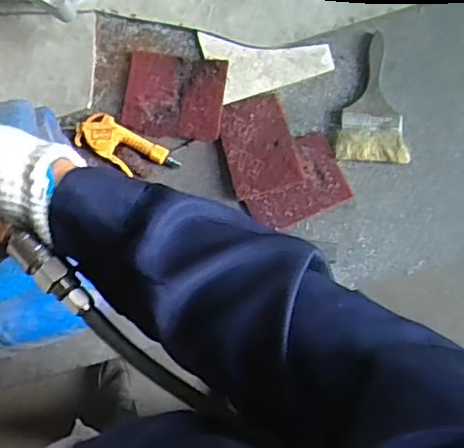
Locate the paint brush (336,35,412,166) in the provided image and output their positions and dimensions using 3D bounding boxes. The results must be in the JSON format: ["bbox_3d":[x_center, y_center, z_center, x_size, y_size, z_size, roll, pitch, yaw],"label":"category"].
[{"bbox_3d":[0.219,-0.196,0.920,0.107,0.028,0.203,2,83,1],"label":"paint brush"}]

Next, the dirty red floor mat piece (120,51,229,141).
[{"bbox_3d":[-0.088,-0.197,0.910,0.150,0.011,0.128,6,83,1],"label":"dirty red floor mat piece"}]

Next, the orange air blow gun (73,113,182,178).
[{"bbox_3d":[-0.161,-0.114,0.892,0.156,0.019,0.068,30,84,4],"label":"orange air blow gun"}]

